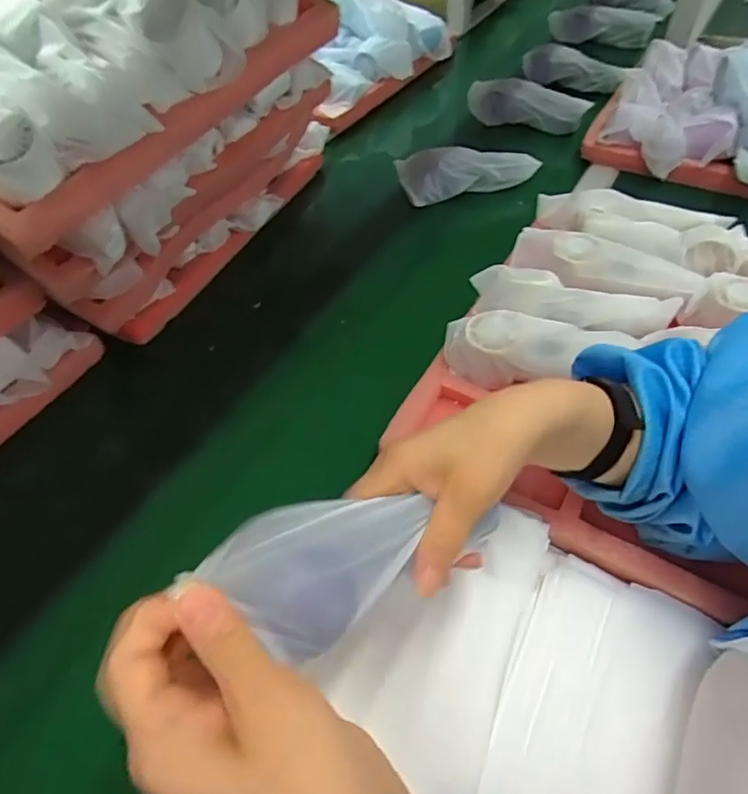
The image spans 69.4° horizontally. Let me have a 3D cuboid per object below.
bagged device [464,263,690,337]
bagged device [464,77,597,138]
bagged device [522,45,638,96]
[{"bbox_3d":[0.194,-0.094,0.523,0.192,0.033,0.051,9,52,11],"label":"bagged device"},{"bbox_3d":[0.242,-0.472,0.874,0.191,0.070,0.052,25,57,22],"label":"bagged device"},{"bbox_3d":[0.363,-0.587,0.972,0.185,0.065,0.035,10,51,-4],"label":"bagged device"}]

